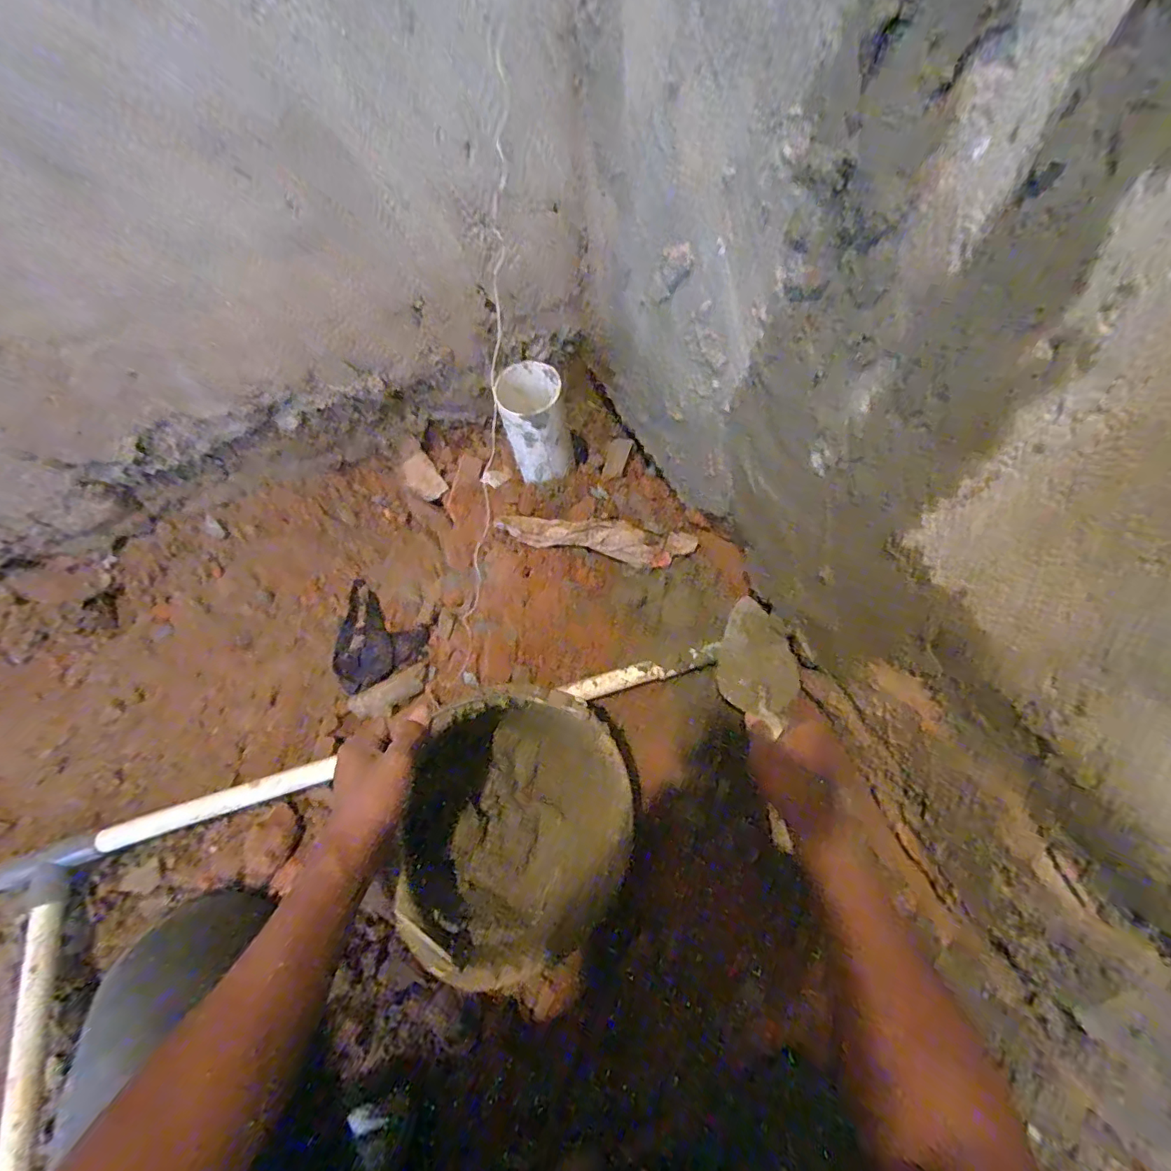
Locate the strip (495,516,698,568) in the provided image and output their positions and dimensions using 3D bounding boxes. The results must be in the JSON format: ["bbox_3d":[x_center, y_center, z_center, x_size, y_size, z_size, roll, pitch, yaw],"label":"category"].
[{"bbox_3d":[0.020,-0.072,0.772,0.293,0.046,0.061,6,59,-17],"label":"strip"}]

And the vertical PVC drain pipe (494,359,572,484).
[{"bbox_3d":[-0.071,-0.225,0.763,0.094,0.160,0.086,-8,61,-2],"label":"vertical PVC drain pipe"}]

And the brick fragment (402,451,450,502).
[{"bbox_3d":[-0.280,-0.185,0.906,0.056,0.010,0.082,-38,98,-3],"label":"brick fragment"}]

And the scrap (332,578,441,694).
[{"bbox_3d":[-0.315,0.083,0.786,0.153,0.012,0.155,17,63,11],"label":"scrap"}]

